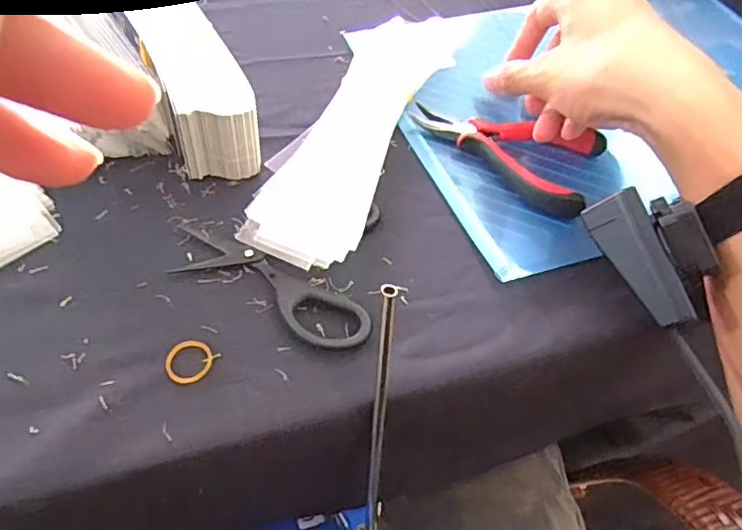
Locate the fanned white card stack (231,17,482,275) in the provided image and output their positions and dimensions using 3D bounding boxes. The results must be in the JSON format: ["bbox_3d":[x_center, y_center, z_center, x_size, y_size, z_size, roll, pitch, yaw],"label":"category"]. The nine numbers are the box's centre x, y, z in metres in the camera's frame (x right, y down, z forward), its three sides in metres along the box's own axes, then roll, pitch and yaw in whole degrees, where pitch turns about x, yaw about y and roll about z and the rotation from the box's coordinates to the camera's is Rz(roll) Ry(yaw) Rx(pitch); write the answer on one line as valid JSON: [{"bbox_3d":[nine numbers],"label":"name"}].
[{"bbox_3d":[-0.005,-0.096,0.367,0.073,0.021,0.258,20,54,10],"label":"fanned white card stack"}]

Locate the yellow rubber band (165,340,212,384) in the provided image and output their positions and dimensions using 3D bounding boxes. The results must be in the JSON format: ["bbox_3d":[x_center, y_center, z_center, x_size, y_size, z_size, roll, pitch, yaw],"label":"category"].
[{"bbox_3d":[-0.084,0.044,0.269,0.021,0.004,0.021,-14,56,-15],"label":"yellow rubber band"}]

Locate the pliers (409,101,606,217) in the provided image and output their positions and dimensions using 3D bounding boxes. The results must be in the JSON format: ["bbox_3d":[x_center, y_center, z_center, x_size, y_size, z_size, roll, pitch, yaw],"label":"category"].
[{"bbox_3d":[0.081,-0.073,0.362,0.116,0.015,0.066,22,54,11],"label":"pliers"}]

